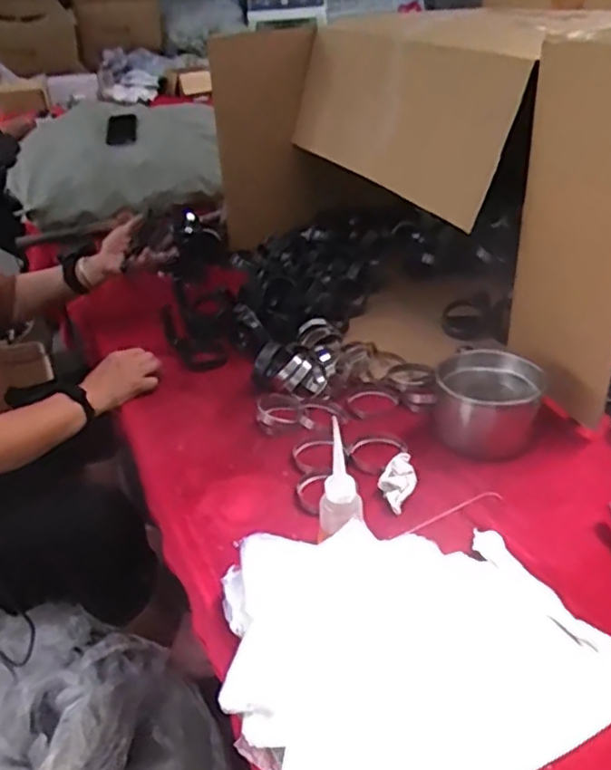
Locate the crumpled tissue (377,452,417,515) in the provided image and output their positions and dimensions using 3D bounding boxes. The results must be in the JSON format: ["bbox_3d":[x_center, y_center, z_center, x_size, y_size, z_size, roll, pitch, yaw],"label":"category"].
[{"bbox_3d":[0.107,0.111,0.769,0.042,0.023,0.077,2,33,8],"label":"crumpled tissue"}]

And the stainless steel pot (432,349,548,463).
[{"bbox_3d":[0.230,0.020,0.844,0.134,0.076,0.121,11,35,21],"label":"stainless steel pot"}]

